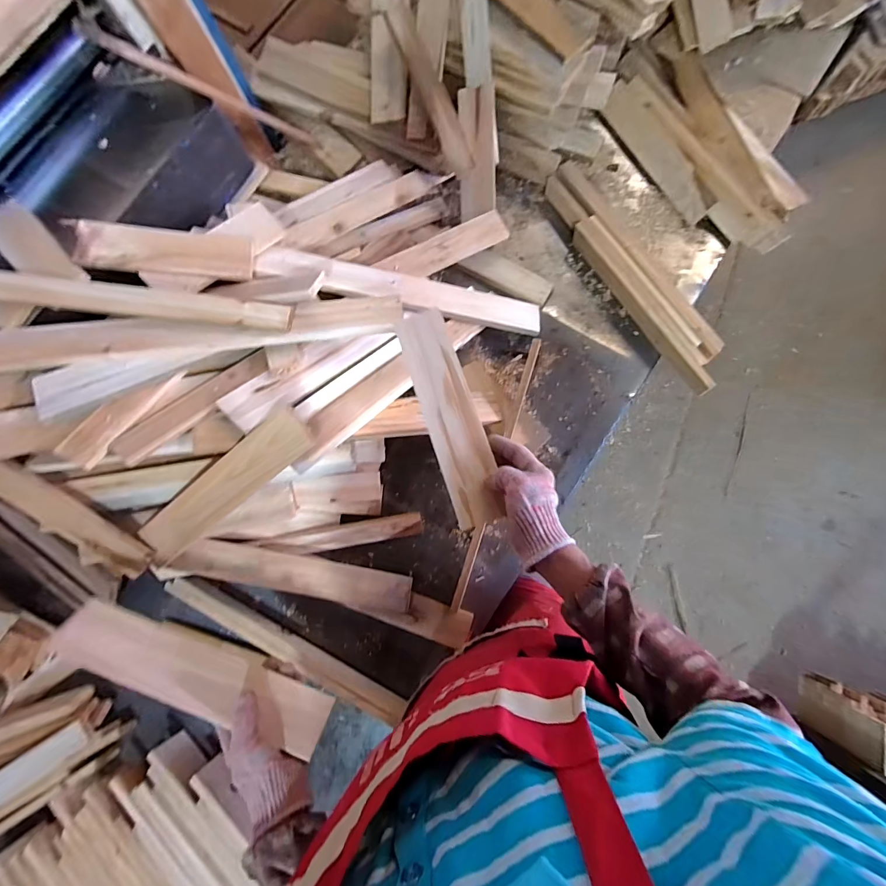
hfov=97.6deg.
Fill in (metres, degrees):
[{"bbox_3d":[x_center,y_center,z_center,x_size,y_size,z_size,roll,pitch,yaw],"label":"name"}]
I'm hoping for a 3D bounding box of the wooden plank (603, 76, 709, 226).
[{"bbox_3d":[0.450,-0.617,0.821,0.073,0.025,0.348,-27,77,28],"label":"wooden plank"}]

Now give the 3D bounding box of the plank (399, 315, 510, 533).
[{"bbox_3d":[0.010,-0.040,0.512,0.069,0.013,0.296,-18,79,6],"label":"plank"}]

